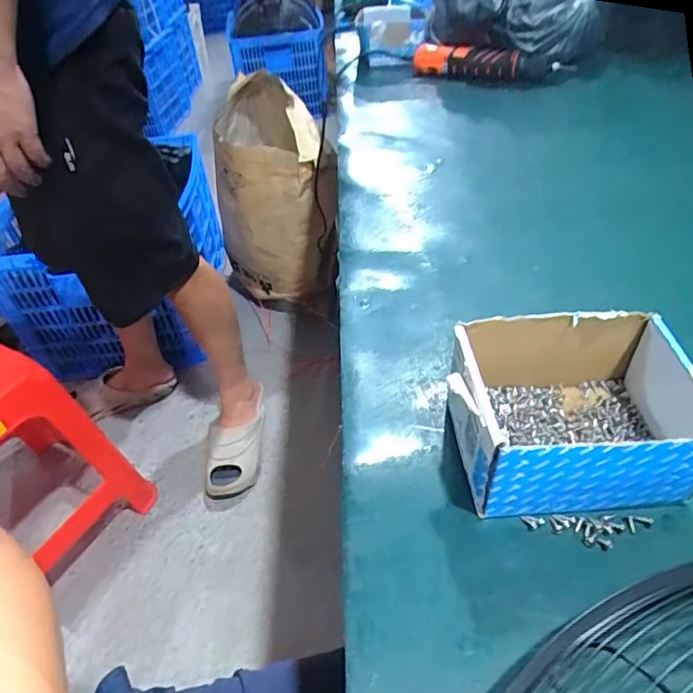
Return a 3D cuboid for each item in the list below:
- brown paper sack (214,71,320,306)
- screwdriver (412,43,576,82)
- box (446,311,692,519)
[{"bbox_3d":[-0.200,-0.359,1.373,0.217,0.594,0.330,-21,45,-14],"label":"brown paper sack"},{"bbox_3d":[0.221,-0.438,0.830,0.228,0.046,0.045,11,46,18],"label":"screwdriver"},{"bbox_3d":[0.138,0.042,0.339,0.132,0.073,0.100,-4,43,3],"label":"box"}]

